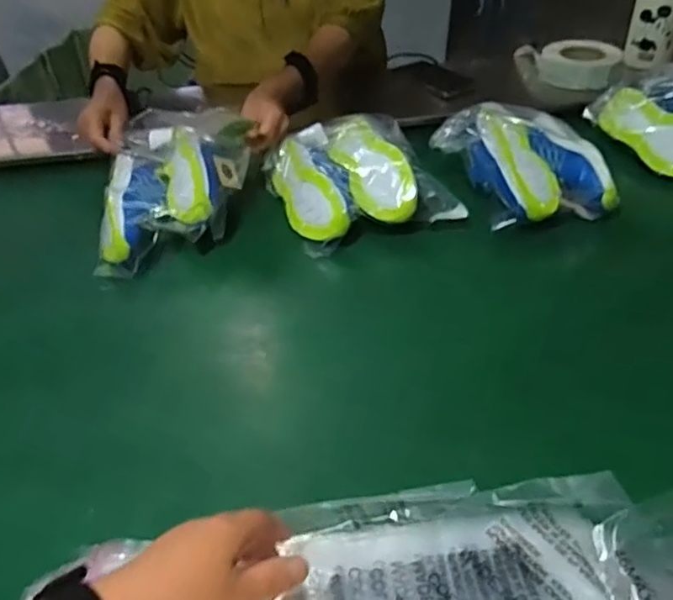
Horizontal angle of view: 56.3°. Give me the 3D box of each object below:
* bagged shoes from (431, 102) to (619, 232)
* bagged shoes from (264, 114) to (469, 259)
[{"bbox_3d":[0.244,-0.189,0.859,0.186,0.092,0.216,-11,40,-9],"label":"bagged shoes"},{"bbox_3d":[0.029,-0.170,0.861,0.221,0.092,0.202,-14,40,-13],"label":"bagged shoes"}]

